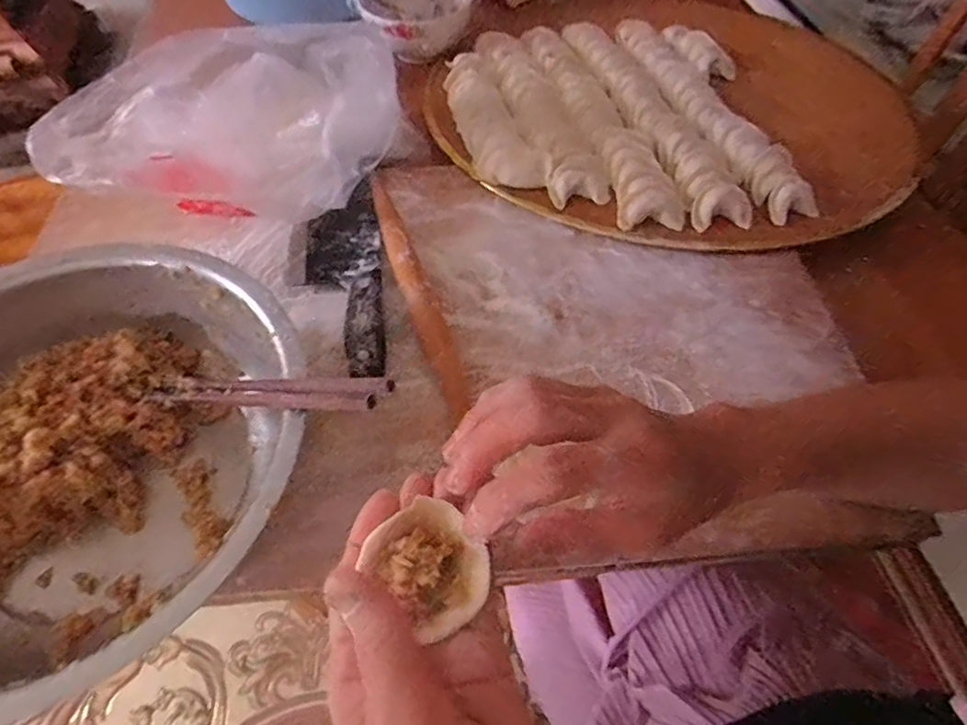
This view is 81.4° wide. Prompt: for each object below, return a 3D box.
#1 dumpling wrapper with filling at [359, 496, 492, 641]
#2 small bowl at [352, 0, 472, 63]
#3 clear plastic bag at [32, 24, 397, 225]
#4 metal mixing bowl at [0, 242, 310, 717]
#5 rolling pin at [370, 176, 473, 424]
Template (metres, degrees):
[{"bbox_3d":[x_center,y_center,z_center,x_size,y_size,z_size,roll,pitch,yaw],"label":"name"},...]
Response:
[{"bbox_3d":[-0.023,0.088,0.249,0.042,0.015,0.051,-40,65,-23],"label":"dumpling wrapper with filling"},{"bbox_3d":[-0.090,-0.435,0.695,0.123,0.053,0.138,13,57,7],"label":"small bowl"},{"bbox_3d":[-0.223,-0.211,0.505,0.282,0.113,0.177,-3,56,-3],"label":"clear plastic bag"},{"bbox_3d":[-0.241,0.059,0.348,0.256,0.083,0.270,0,56,-1],"label":"metal mixing bowl"},{"bbox_3d":[-0.058,-0.068,0.464,0.027,0.025,0.247,-17,58,-12],"label":"rolling pin"}]

